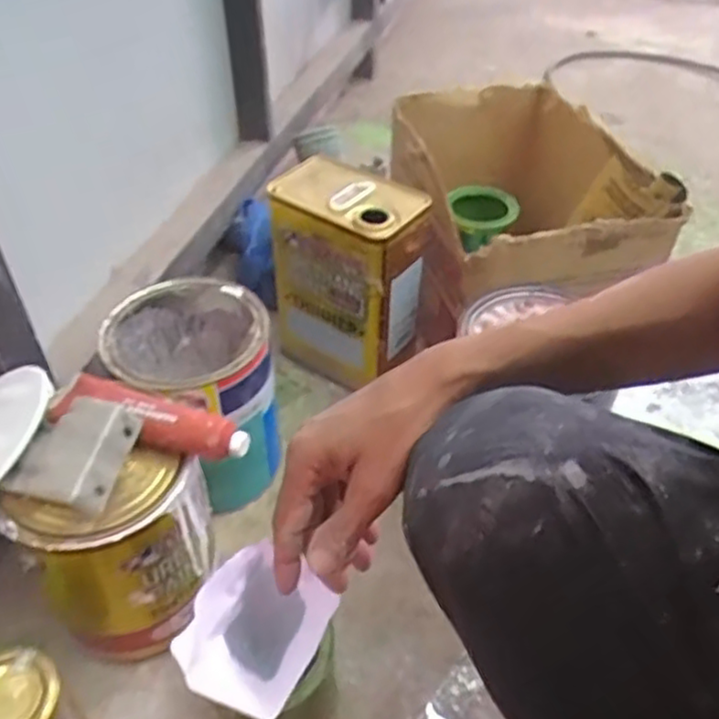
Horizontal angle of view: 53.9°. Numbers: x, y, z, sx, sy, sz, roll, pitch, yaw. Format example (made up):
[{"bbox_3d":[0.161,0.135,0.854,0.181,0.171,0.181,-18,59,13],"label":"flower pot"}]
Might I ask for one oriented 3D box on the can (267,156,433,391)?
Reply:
[{"bbox_3d":[-0.016,-0.097,0.862,0.165,0.233,0.109,25,48,24],"label":"can"}]

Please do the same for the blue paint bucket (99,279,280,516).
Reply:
[{"bbox_3d":[-0.173,0.041,0.763,0.159,0.197,0.168,0,43,0],"label":"blue paint bucket"}]

